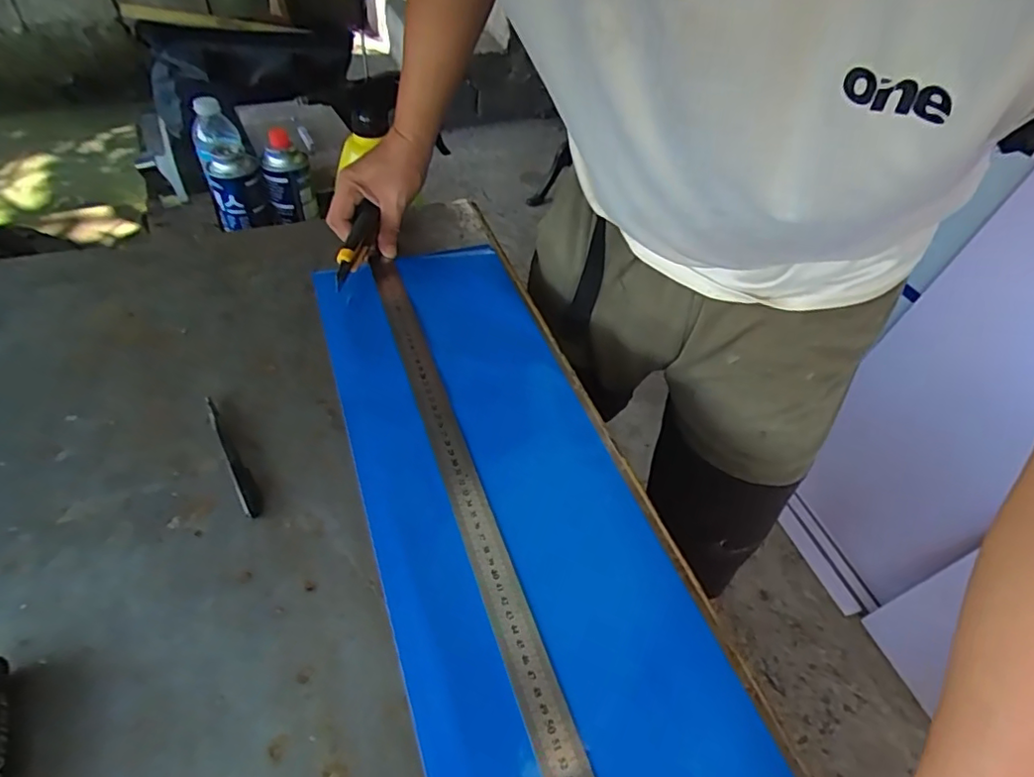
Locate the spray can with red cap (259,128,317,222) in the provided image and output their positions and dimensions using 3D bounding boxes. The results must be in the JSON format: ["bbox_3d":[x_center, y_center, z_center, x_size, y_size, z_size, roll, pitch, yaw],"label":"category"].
[{"bbox_3d":[-0.334,-0.307,0.838,0.064,0.116,0.059,2,48,-2],"label":"spray can with red cap"}]

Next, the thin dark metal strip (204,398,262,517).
[{"bbox_3d":[-0.226,0.051,0.457,0.013,0.007,0.125,-24,54,-23],"label":"thin dark metal strip"}]

